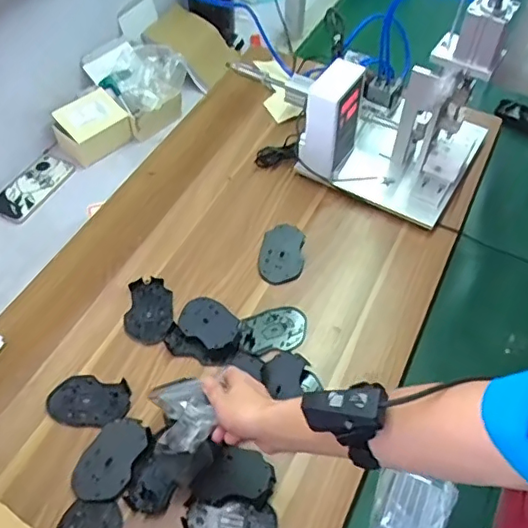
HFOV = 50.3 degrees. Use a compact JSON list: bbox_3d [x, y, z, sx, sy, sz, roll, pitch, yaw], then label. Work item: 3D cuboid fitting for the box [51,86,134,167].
[{"bbox_3d":[-0.348,-0.280,1.155,0.140,0.092,0.100,-38,63,-26],"label":"box"}]

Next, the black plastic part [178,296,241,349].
[{"bbox_3d":[-0.087,0.092,0.886,0.108,0.010,0.070,30,64,36],"label":"black plastic part"}]

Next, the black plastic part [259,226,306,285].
[{"bbox_3d":[0.031,-0.019,0.974,0.074,0.013,0.122,6,54,2],"label":"black plastic part"}]

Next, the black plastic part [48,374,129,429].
[{"bbox_3d":[-0.255,0.199,0.819,0.118,0.006,0.074,2,52,5],"label":"black plastic part"}]

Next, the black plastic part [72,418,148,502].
[{"bbox_3d":[-0.205,0.260,0.752,0.072,0.008,0.114,20,55,12],"label":"black plastic part"}]

